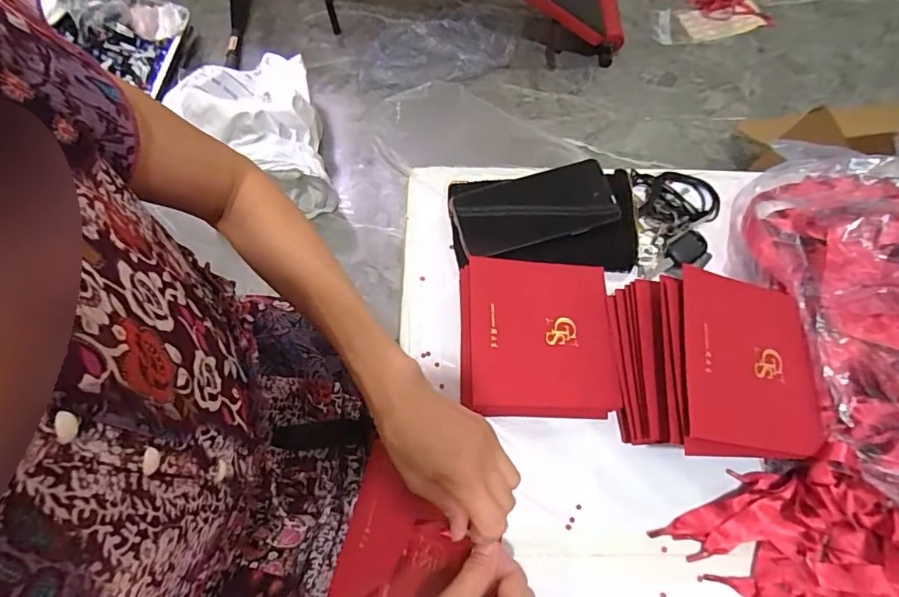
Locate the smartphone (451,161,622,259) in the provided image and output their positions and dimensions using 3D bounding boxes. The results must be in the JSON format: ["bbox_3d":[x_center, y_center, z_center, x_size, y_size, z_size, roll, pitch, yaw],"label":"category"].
[{"bbox_3d":[0.091,-0.096,0.501,0.164,0.008,0.074,-14,78,-2],"label":"smartphone"}]

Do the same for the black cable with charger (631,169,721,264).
[{"bbox_3d":[0.255,-0.092,0.515,0.089,0.021,0.108,-6,68,-4],"label":"black cable with charger"}]

